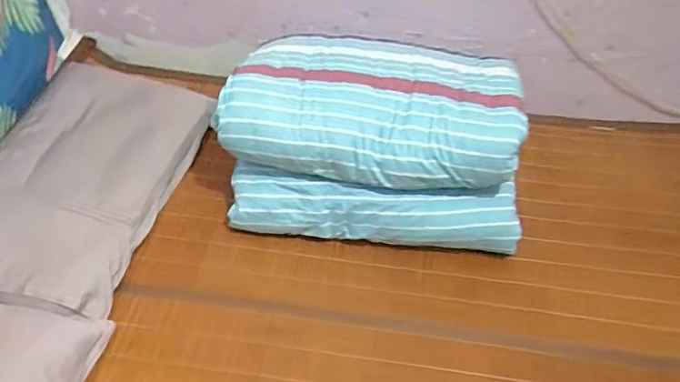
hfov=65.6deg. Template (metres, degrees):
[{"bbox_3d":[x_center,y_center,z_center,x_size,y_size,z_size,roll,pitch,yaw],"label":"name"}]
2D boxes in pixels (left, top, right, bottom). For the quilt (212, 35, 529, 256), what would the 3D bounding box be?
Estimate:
[{"bbox_3d":[0.096,-0.139,1.204,0.648,0.276,0.459,8,46,3],"label":"quilt"}]

